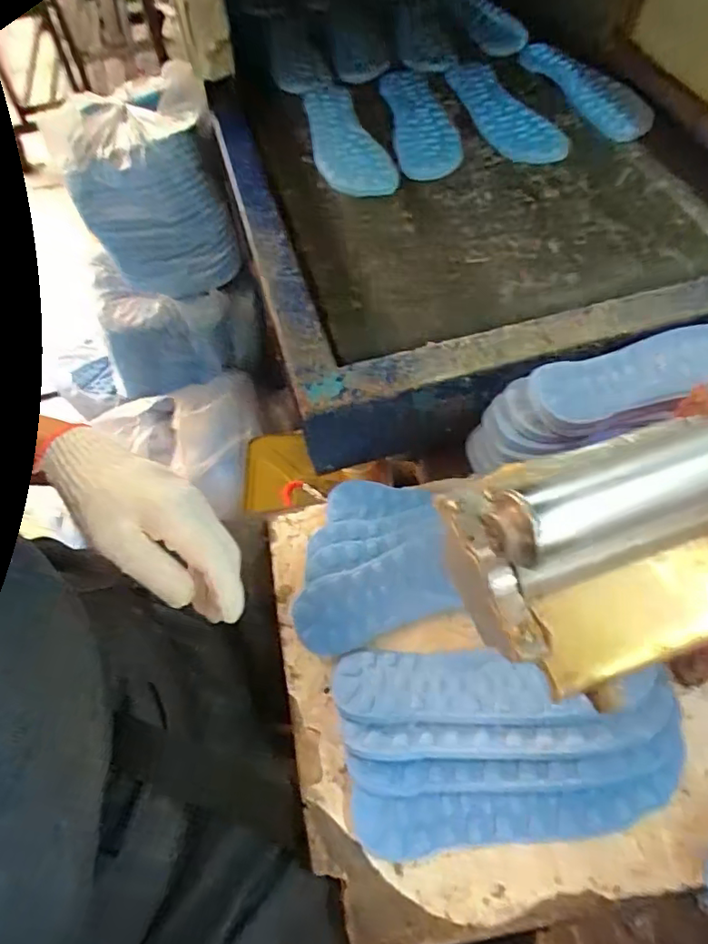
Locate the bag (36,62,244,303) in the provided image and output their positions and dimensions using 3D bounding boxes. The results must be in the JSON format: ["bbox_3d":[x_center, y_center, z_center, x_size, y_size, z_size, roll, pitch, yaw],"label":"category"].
[{"bbox_3d":[-0.357,-0.497,0.979,0.245,0.236,0.332,-27,60,-13],"label":"bag"}]

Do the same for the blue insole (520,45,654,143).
[{"bbox_3d":[0.311,-0.522,0.765,0.083,0.018,0.241,-19,59,-9],"label":"blue insole"}]

